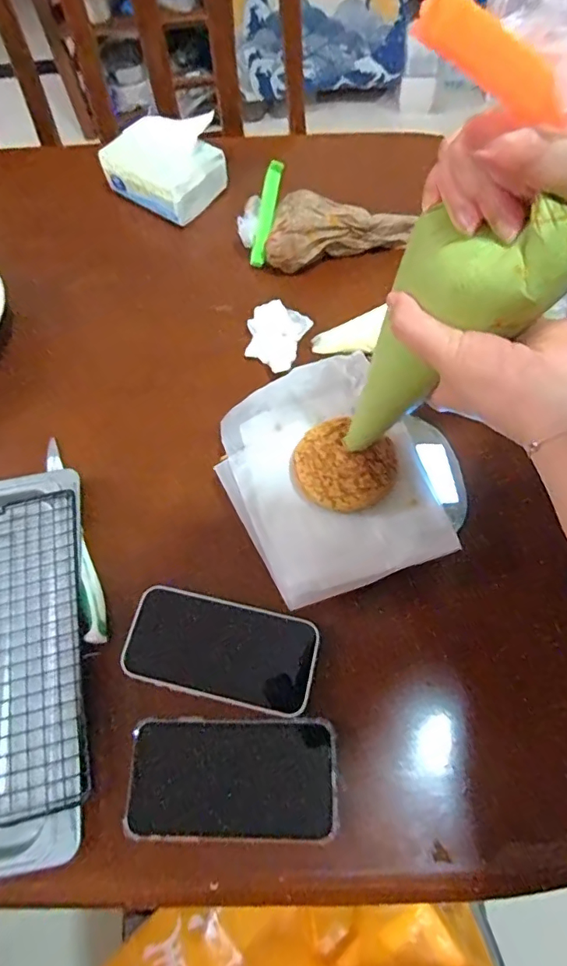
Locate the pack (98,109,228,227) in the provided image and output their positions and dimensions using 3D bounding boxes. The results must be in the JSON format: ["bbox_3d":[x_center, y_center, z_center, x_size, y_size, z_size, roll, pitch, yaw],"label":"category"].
[{"bbox_3d":[-0.144,-0.397,0.619,0.122,0.060,0.108,39,72,18],"label":"pack"}]

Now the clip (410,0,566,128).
[{"bbox_3d":[0.078,-0.151,0.178,0.072,0.014,0.005,9,61,-31],"label":"clip"}]

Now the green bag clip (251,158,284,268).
[{"bbox_3d":[-0.018,-0.302,0.560,0.017,0.008,0.109,16,104,10],"label":"green bag clip"}]

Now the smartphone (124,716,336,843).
[{"bbox_3d":[-0.038,0.214,0.363,0.148,0.007,0.076,-1,65,2],"label":"smartphone"}]

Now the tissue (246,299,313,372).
[{"bbox_3d":[-0.009,-0.157,0.534,0.062,0.022,0.072,23,68,13],"label":"tissue"}]

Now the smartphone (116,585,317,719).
[{"bbox_3d":[-0.050,0.133,0.402,0.148,0.009,0.075,10,66,7],"label":"smartphone"}]

